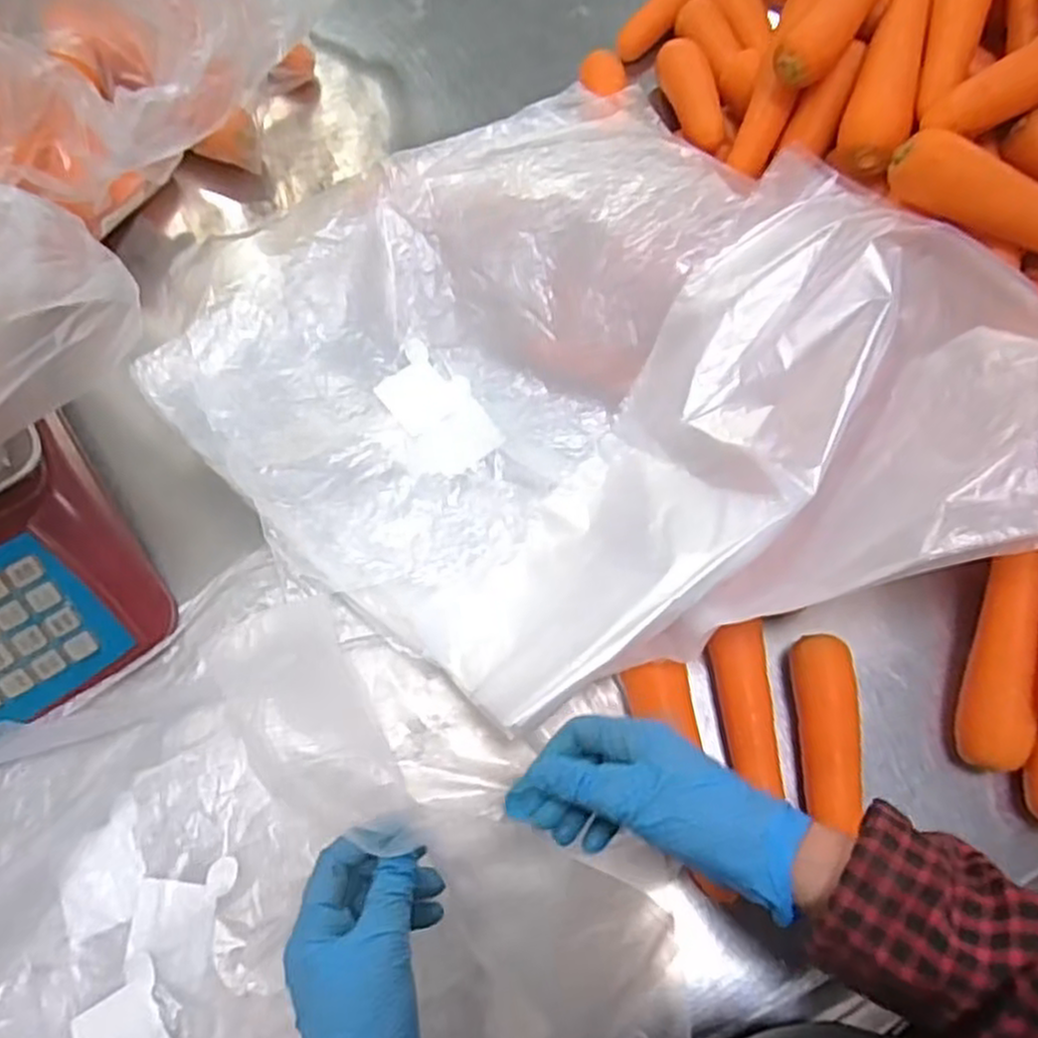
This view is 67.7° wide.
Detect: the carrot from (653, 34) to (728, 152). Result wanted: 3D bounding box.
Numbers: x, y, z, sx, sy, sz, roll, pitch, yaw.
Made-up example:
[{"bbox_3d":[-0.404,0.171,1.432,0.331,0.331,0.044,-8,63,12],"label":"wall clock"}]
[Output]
[{"bbox_3d":[0.154,-0.383,0.692,0.036,0.032,0.188,-2,52,-3],"label":"carrot"}]

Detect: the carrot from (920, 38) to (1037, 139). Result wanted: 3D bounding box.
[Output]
[{"bbox_3d":[0.353,-0.307,0.546,0.157,0.047,0.036,-28,71,-11],"label":"carrot"}]

